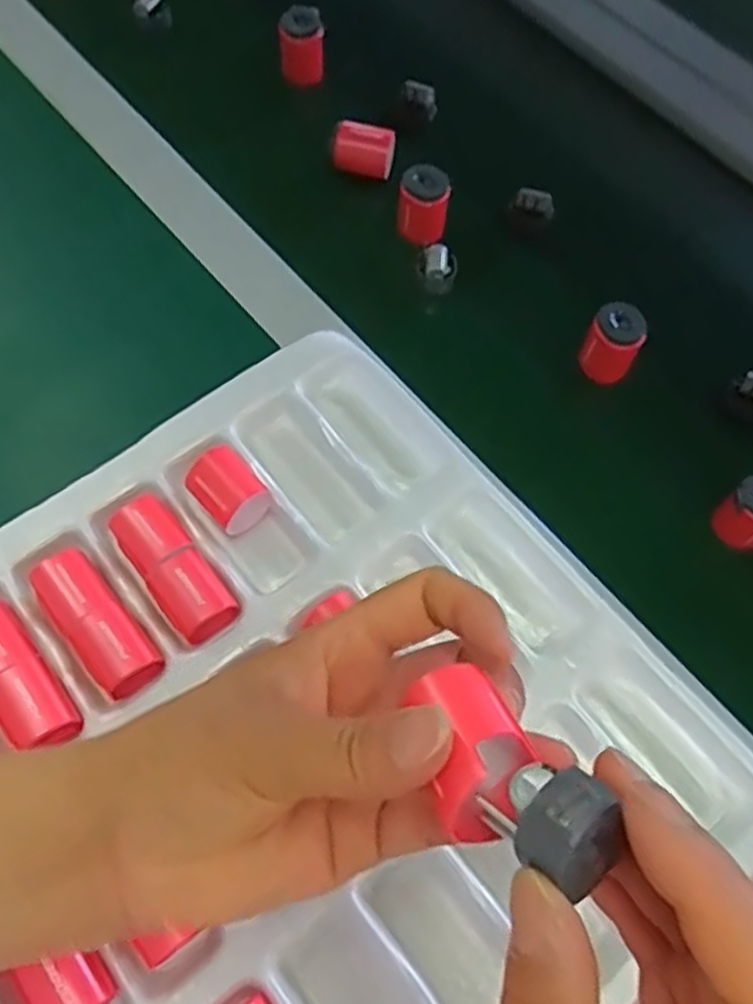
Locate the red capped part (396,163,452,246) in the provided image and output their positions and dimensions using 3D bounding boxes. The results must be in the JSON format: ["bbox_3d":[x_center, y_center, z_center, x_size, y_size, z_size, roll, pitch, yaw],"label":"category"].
[{"bbox_3d":[0.030,-0.191,0.510,0.032,0.040,0.027,7,65,1],"label":"red capped part"}]

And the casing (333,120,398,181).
[{"bbox_3d":[-0.008,-0.236,0.534,0.040,0.035,0.025,10,65,2],"label":"casing"}]

